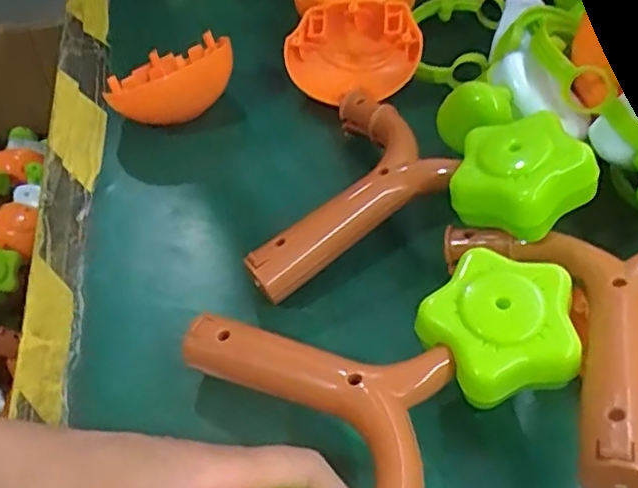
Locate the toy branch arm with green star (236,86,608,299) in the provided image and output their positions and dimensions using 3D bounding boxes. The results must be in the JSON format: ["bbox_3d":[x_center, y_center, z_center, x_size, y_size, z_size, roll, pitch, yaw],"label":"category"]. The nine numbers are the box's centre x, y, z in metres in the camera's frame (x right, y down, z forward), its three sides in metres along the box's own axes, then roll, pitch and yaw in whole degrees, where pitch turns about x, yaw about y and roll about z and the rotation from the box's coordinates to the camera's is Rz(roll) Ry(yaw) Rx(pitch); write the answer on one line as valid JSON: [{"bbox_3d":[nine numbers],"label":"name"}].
[{"bbox_3d":[0.043,-0.045,0.359,0.164,0.086,0.138,-4,50,-2],"label":"toy branch arm with green star"}]

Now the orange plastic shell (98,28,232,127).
[{"bbox_3d":[-0.099,-0.112,0.437,0.083,0.052,0.065,-9,51,-6],"label":"orange plastic shell"}]

